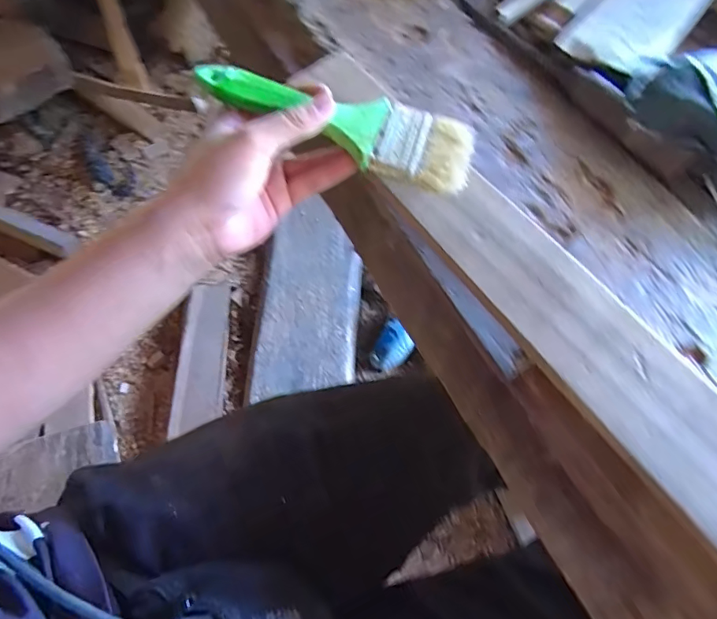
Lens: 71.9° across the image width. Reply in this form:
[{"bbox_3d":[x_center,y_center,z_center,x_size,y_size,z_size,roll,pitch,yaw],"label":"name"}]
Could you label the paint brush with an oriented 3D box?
[{"bbox_3d":[-0.014,-0.133,0.343,0.192,0.015,0.060,20,65,2],"label":"paint brush"}]

